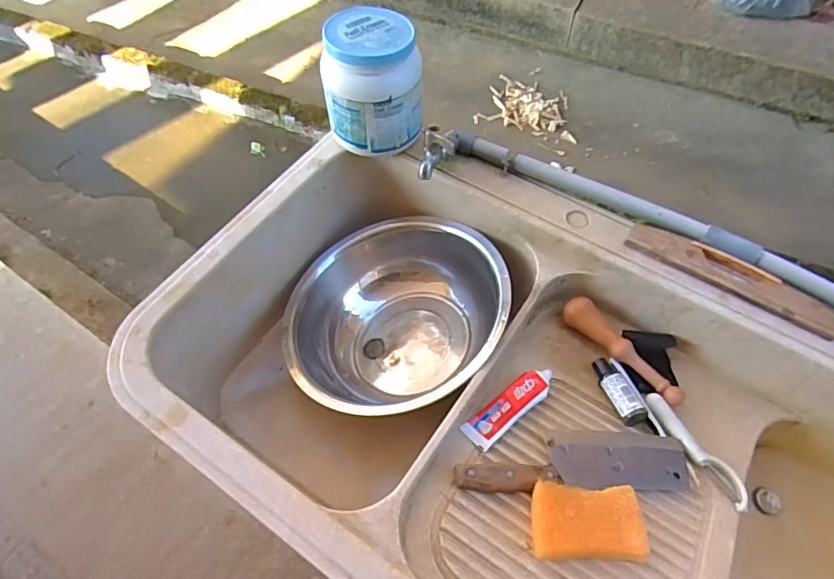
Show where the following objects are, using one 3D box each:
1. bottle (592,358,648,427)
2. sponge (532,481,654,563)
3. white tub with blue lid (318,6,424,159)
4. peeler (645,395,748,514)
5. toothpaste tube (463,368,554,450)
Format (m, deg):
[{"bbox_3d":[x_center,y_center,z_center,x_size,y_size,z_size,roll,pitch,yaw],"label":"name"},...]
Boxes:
[{"bbox_3d":[0.263,0.131,0.675,0.033,0.029,0.095,-14,47,-8],"label":"bottle"},{"bbox_3d":[0.184,0.246,0.544,0.121,0.027,0.074,0,59,1],"label":"sponge"},{"bbox_3d":[-0.065,-0.296,0.733,0.132,0.157,0.128,0,59,0],"label":"white tub with blue lid"},{"bbox_3d":[0.349,0.198,0.638,0.027,0.012,0.157,-30,63,-16],"label":"peeler"},{"bbox_3d":[0.120,0.146,0.646,0.142,0.023,0.039,-37,65,-19],"label":"toothpaste tube"}]

